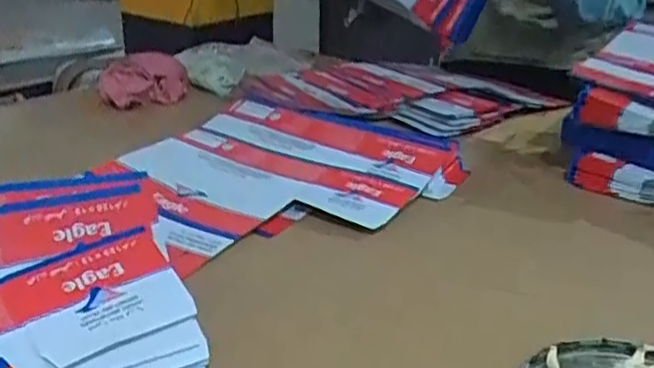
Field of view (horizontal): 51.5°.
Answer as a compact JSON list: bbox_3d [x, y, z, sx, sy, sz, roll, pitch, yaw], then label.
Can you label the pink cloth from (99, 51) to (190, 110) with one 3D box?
[{"bbox_3d":[-0.300,-0.176,1.130,0.143,0.057,0.135,-1,23,-5],"label":"pink cloth"}]

